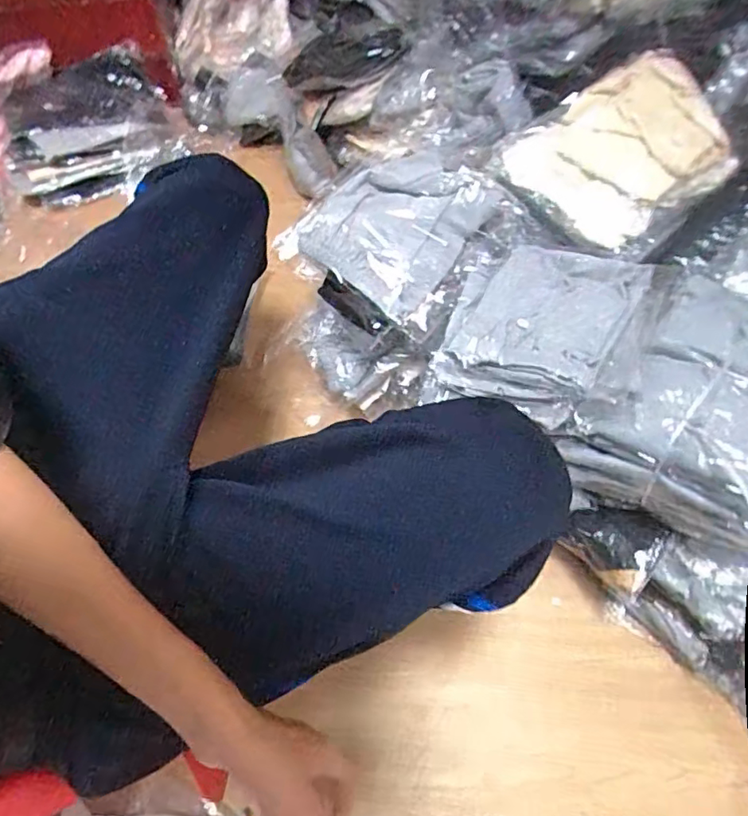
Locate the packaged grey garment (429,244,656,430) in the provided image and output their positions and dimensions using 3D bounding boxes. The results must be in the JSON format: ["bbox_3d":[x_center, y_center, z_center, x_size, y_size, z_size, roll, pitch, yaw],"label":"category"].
[{"bbox_3d":[0.194,-0.115,0.681,0.200,0.067,0.274,30,66,17],"label":"packaged grey garment"}]

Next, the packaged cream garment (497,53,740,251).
[{"bbox_3d":[0.340,-0.359,0.761,0.287,0.067,0.230,-34,65,-16],"label":"packaged cream garment"}]

